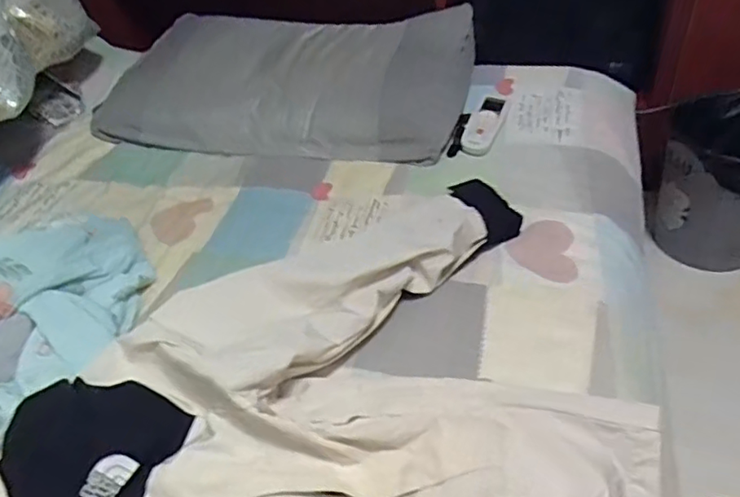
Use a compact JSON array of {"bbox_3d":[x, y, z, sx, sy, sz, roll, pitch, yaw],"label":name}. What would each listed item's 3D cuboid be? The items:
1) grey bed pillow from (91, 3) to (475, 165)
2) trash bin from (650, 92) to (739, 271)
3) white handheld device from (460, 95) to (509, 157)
[{"bbox_3d":[-0.154,-0.343,1.156,0.678,0.135,0.408,8,41,16],"label":"grey bed pillow"},{"bbox_3d":[0.678,-0.117,1.105,0.247,0.246,0.259,15,44,24],"label":"trash bin"},{"bbox_3d":[0.202,-0.220,1.028,0.058,0.023,0.177,9,42,18],"label":"white handheld device"}]

